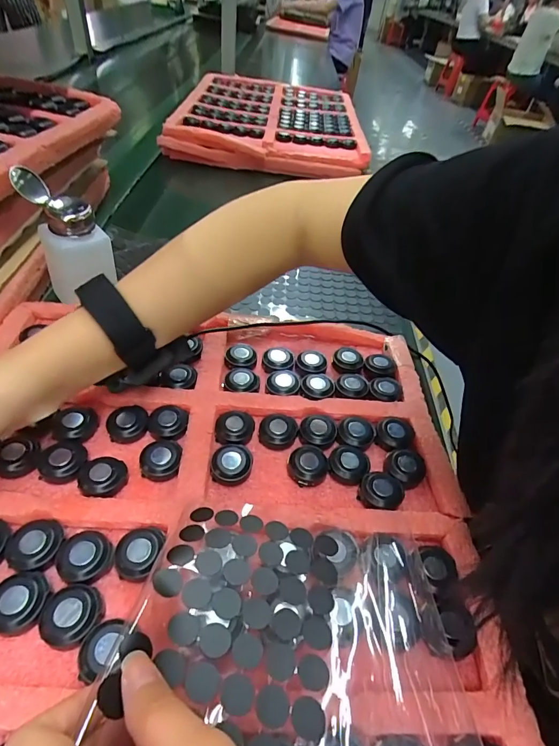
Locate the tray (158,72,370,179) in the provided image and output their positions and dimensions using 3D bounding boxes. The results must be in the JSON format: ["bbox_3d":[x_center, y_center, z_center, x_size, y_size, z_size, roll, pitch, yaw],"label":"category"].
[{"bbox_3d":[-0.015,-0.581,0.907,0.386,0.053,0.527,8,45,-3],"label":"tray"}]

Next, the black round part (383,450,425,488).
[{"bbox_3d":[0.095,0.073,0.301,0.030,0.015,0.024,35,51,24],"label":"black round part"}]

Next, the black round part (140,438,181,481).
[{"bbox_3d":[-0.086,0.062,0.286,0.028,0.013,0.029,4,46,-4],"label":"black round part"}]

